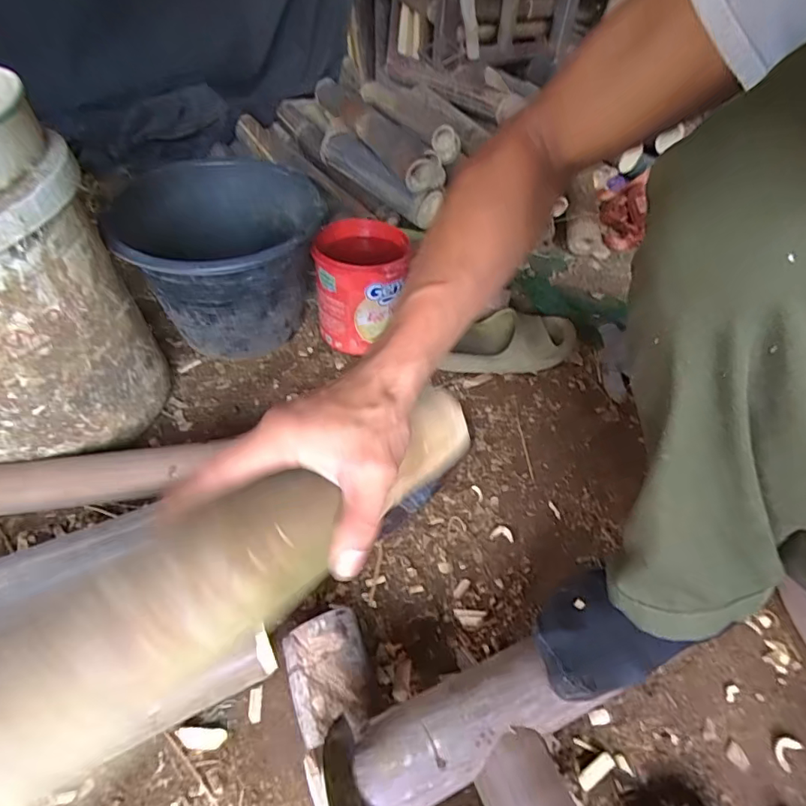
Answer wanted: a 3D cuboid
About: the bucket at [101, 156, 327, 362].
[{"bbox_3d":[-0.259,-0.201,0.747,0.265,0.225,0.279,1,48,-1],"label":"bucket"}]

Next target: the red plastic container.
[{"bbox_3d":[-0.061,-0.178,0.775,0.134,0.159,0.141,6,48,3],"label":"red plastic container"}]

